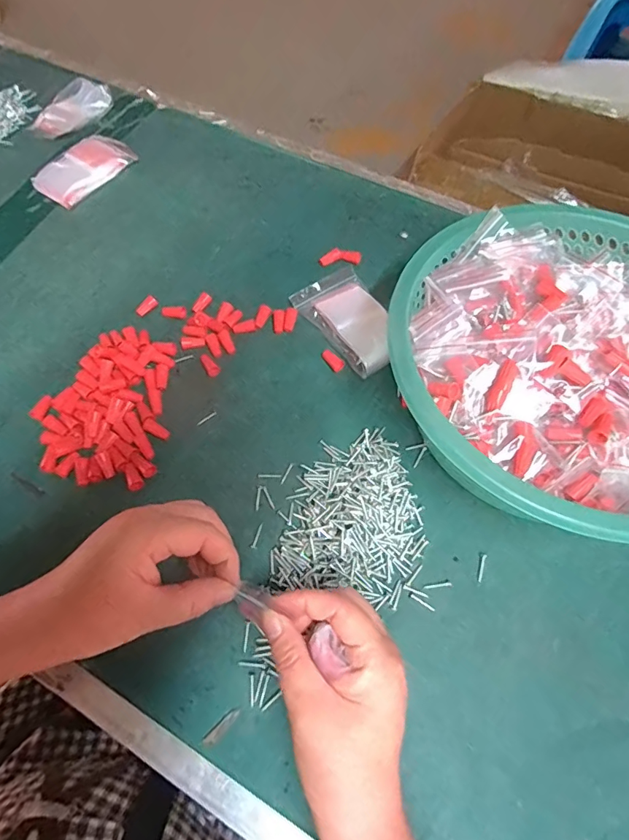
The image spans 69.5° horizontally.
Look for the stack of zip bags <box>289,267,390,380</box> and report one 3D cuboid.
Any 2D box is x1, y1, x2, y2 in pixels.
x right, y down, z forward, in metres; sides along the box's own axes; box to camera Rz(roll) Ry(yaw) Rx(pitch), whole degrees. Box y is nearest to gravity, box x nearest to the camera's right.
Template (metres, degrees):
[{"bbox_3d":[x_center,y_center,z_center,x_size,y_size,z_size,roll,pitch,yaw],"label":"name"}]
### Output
[{"bbox_3d":[0.039,-0.101,0.440,0.074,0.021,0.115,-32,67,-15],"label":"stack of zip bags"}]

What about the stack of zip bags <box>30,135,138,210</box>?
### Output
[{"bbox_3d":[-0.276,-0.306,0.545,0.068,0.022,0.118,34,68,16],"label":"stack of zip bags"}]

